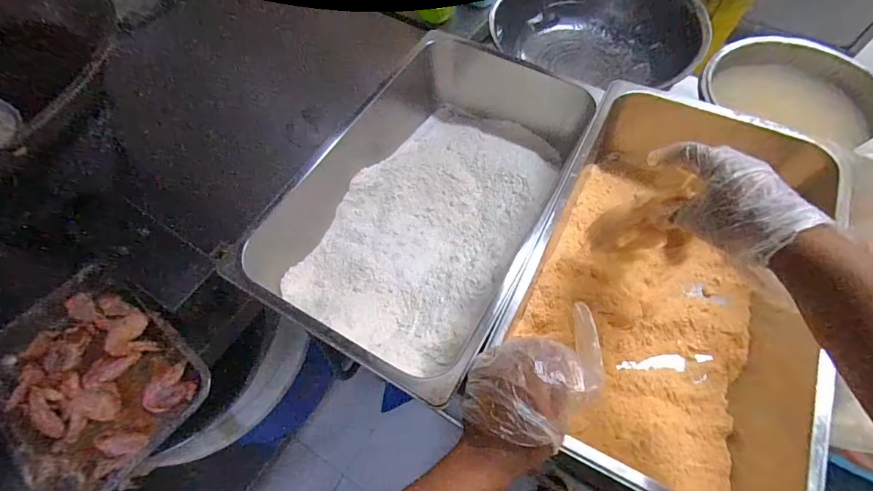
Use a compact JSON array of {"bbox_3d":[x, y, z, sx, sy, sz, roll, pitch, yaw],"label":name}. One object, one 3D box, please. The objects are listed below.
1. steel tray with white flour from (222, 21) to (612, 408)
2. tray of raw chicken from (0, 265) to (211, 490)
[{"bbox_3d":[-0.026,-0.073,0.628,0.370,0.138,0.501,26,65,13],"label":"steel tray with white flour"},{"bbox_3d":[-0.452,0.173,0.543,0.284,0.047,0.211,35,67,16],"label":"tray of raw chicken"}]

